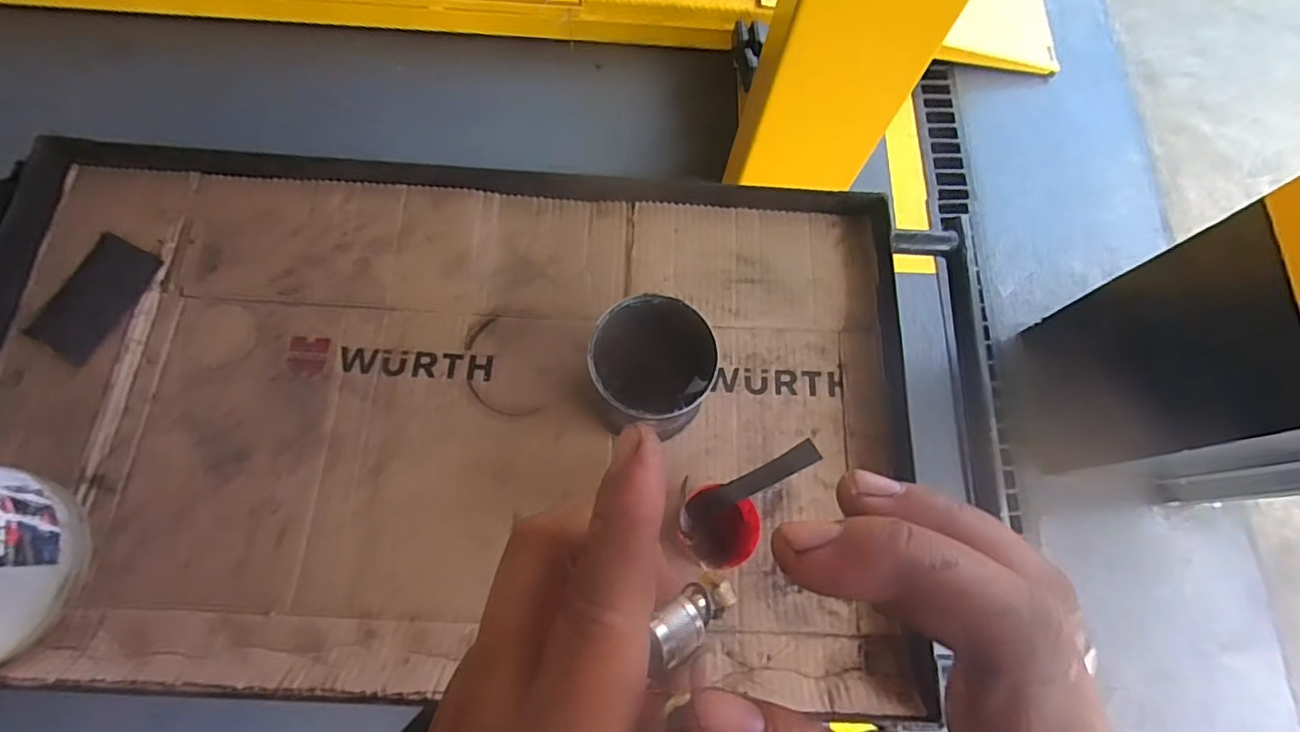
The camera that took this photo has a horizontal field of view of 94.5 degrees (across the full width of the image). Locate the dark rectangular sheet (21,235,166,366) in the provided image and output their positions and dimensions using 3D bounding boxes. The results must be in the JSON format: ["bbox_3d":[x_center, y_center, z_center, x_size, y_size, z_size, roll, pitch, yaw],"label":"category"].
[{"bbox_3d":[-0.510,-0.063,0.552,0.071,0.007,0.114,24,73,6],"label":"dark rectangular sheet"}]

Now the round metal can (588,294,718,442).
[{"bbox_3d":[0.003,0.005,0.506,0.097,0.090,0.100,1,73,-2],"label":"round metal can"}]

